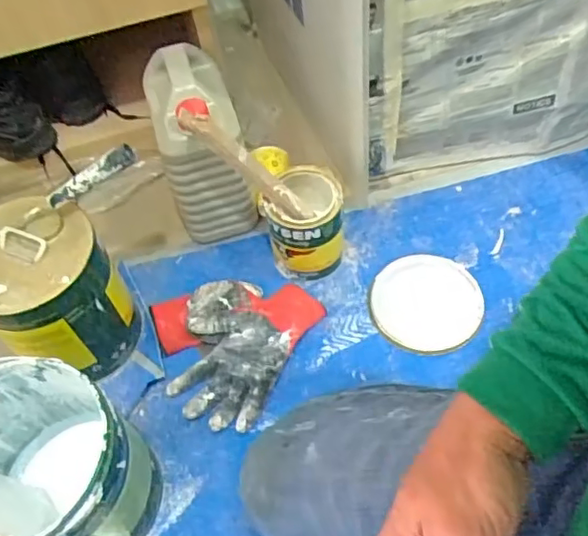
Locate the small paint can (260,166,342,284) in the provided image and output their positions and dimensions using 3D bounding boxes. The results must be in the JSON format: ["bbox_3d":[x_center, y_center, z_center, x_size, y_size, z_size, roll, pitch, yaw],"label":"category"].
[{"bbox_3d":[0.016,-0.059,0.830,0.096,0.139,0.100,-2,57,4],"label":"small paint can"}]

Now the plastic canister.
[{"bbox_3d":[-0.130,-0.164,0.850,0.110,0.234,0.183,-14,57,-4],"label":"plastic canister"}]

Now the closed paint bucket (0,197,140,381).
[{"bbox_3d":[-0.296,0.036,0.750,0.148,0.202,0.147,-2,57,4],"label":"closed paint bucket"}]

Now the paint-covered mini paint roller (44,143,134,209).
[{"bbox_3d":[-0.228,-0.101,0.664,0.112,0.021,0.023,-28,56,13],"label":"paint-covered mini paint roller"}]

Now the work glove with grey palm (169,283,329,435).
[{"bbox_3d":[-0.070,0.099,0.789,0.137,0.048,0.221,24,62,19],"label":"work glove with grey palm"}]

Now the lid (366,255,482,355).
[{"bbox_3d":[0.181,0.046,0.822,0.147,0.015,0.145,-2,57,4],"label":"lid"}]

